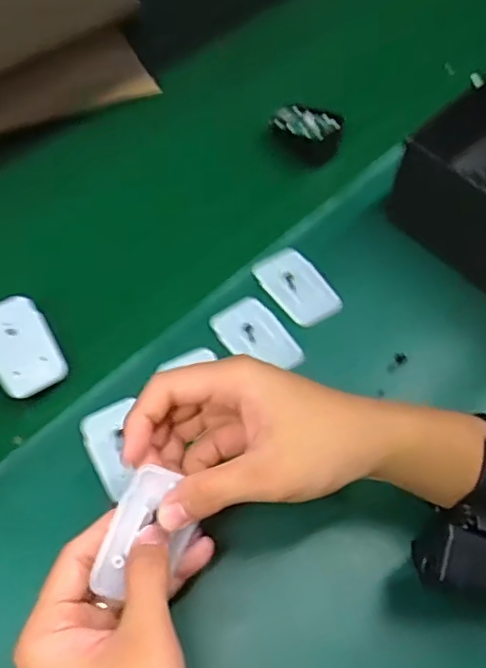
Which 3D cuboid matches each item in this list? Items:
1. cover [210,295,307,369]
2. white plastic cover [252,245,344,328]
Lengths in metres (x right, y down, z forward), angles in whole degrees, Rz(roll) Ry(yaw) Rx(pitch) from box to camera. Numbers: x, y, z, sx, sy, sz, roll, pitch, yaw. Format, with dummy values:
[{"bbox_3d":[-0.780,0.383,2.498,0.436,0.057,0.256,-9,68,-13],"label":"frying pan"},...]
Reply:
[{"bbox_3d":[0.010,0.002,0.464,0.045,0.004,0.072,-33,65,-19],"label":"cover"},{"bbox_3d":[0.043,-0.039,0.492,0.046,0.005,0.071,-30,64,-17],"label":"white plastic cover"}]

